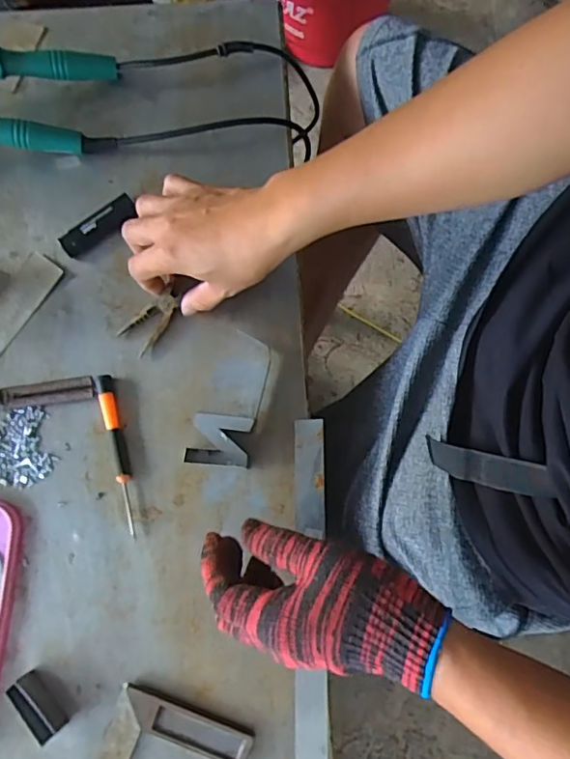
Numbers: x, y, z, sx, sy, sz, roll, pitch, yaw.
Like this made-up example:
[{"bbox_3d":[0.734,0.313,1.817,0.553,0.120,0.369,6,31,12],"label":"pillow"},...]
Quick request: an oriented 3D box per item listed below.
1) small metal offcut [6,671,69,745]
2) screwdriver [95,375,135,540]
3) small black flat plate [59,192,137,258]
[{"bbox_3d":[-0.197,0.260,0.444,0.016,0.030,0.050,-36,81,-6],"label":"small metal offcut"},{"bbox_3d":[-0.146,0.065,0.485,0.012,0.013,0.141,-14,80,-2],"label":"screwdriver"},{"bbox_3d":[-0.175,-0.145,0.522,0.076,0.008,0.024,-37,81,-6],"label":"small black flat plate"}]

